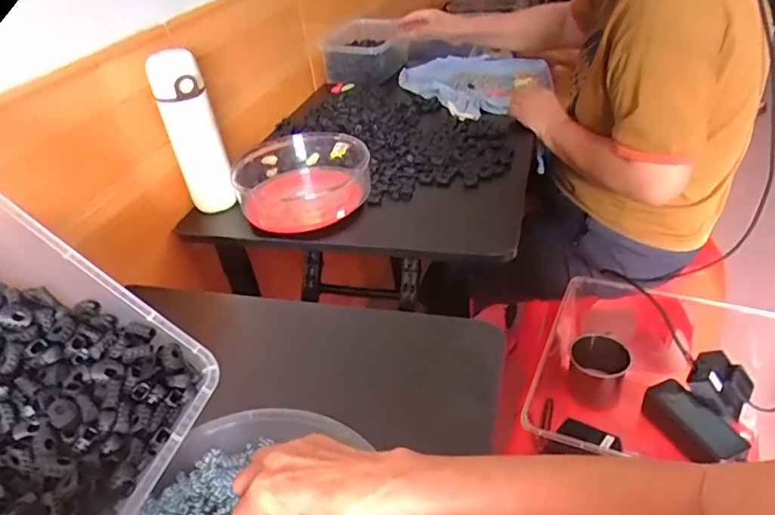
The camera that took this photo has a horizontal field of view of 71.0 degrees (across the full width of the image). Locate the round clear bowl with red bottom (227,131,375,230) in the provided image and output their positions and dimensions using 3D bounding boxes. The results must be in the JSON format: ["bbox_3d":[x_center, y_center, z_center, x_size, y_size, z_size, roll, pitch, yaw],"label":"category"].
[{"bbox_3d":[-0.126,-0.120,0.821,0.198,0.070,0.218,-2,36,7],"label":"round clear bowl with red bottom"}]

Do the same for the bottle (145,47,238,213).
[{"bbox_3d":[-0.270,-0.170,0.758,0.061,0.222,0.060,-24,39,-22],"label":"bottle"}]

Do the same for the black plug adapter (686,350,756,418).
[{"bbox_3d":[0.460,0.175,0.755,0.084,0.044,0.072,-33,43,-32],"label":"black plug adapter"}]

